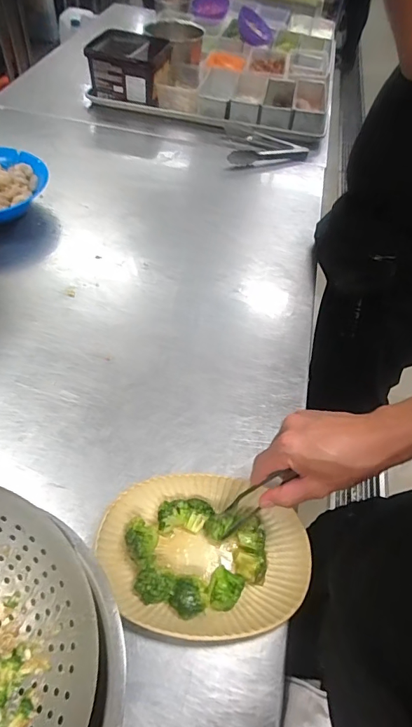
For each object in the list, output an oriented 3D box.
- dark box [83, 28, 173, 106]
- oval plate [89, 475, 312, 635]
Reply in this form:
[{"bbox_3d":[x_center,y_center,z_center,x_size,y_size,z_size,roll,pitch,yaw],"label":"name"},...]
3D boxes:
[{"bbox_3d":[-0.203,-0.800,1.126,0.179,0.106,0.187,9,54,2],"label":"dark box"},{"bbox_3d":[-0.003,0.207,0.466,0.224,0.033,0.161,10,52,2],"label":"oval plate"}]

